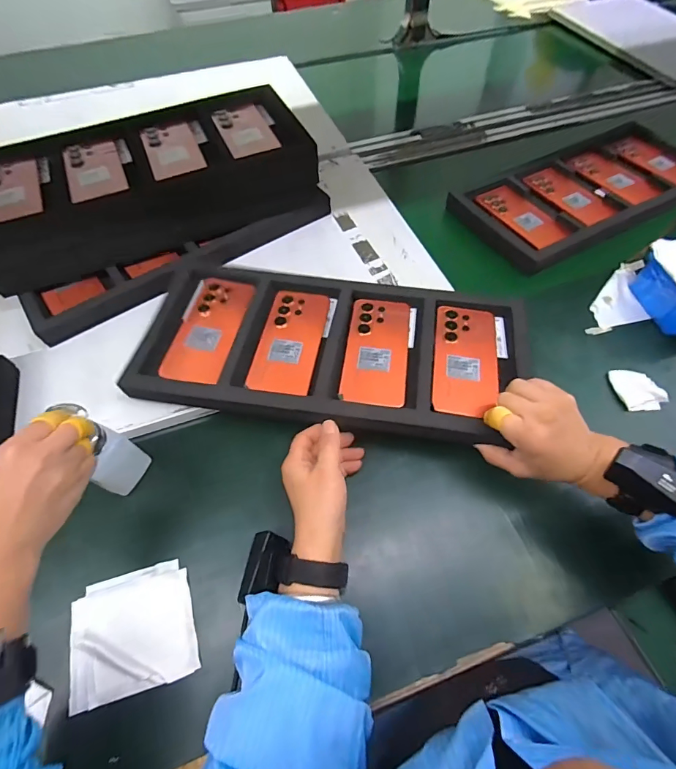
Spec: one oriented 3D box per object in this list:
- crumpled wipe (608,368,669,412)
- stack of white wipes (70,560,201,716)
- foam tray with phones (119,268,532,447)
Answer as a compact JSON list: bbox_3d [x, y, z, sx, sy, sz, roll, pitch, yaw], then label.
[{"bbox_3d":[0.398,0.005,0.549,0.048,0.019,0.065,-18,59,-10],"label":"crumpled wipe"},{"bbox_3d":[-0.204,0.245,0.411,0.114,0.017,0.108,-15,58,-8],"label":"stack of white wipes"},{"bbox_3d":[-0.005,-0.055,0.516,0.460,0.024,0.223,8,59,4],"label":"foam tray with phones"}]

